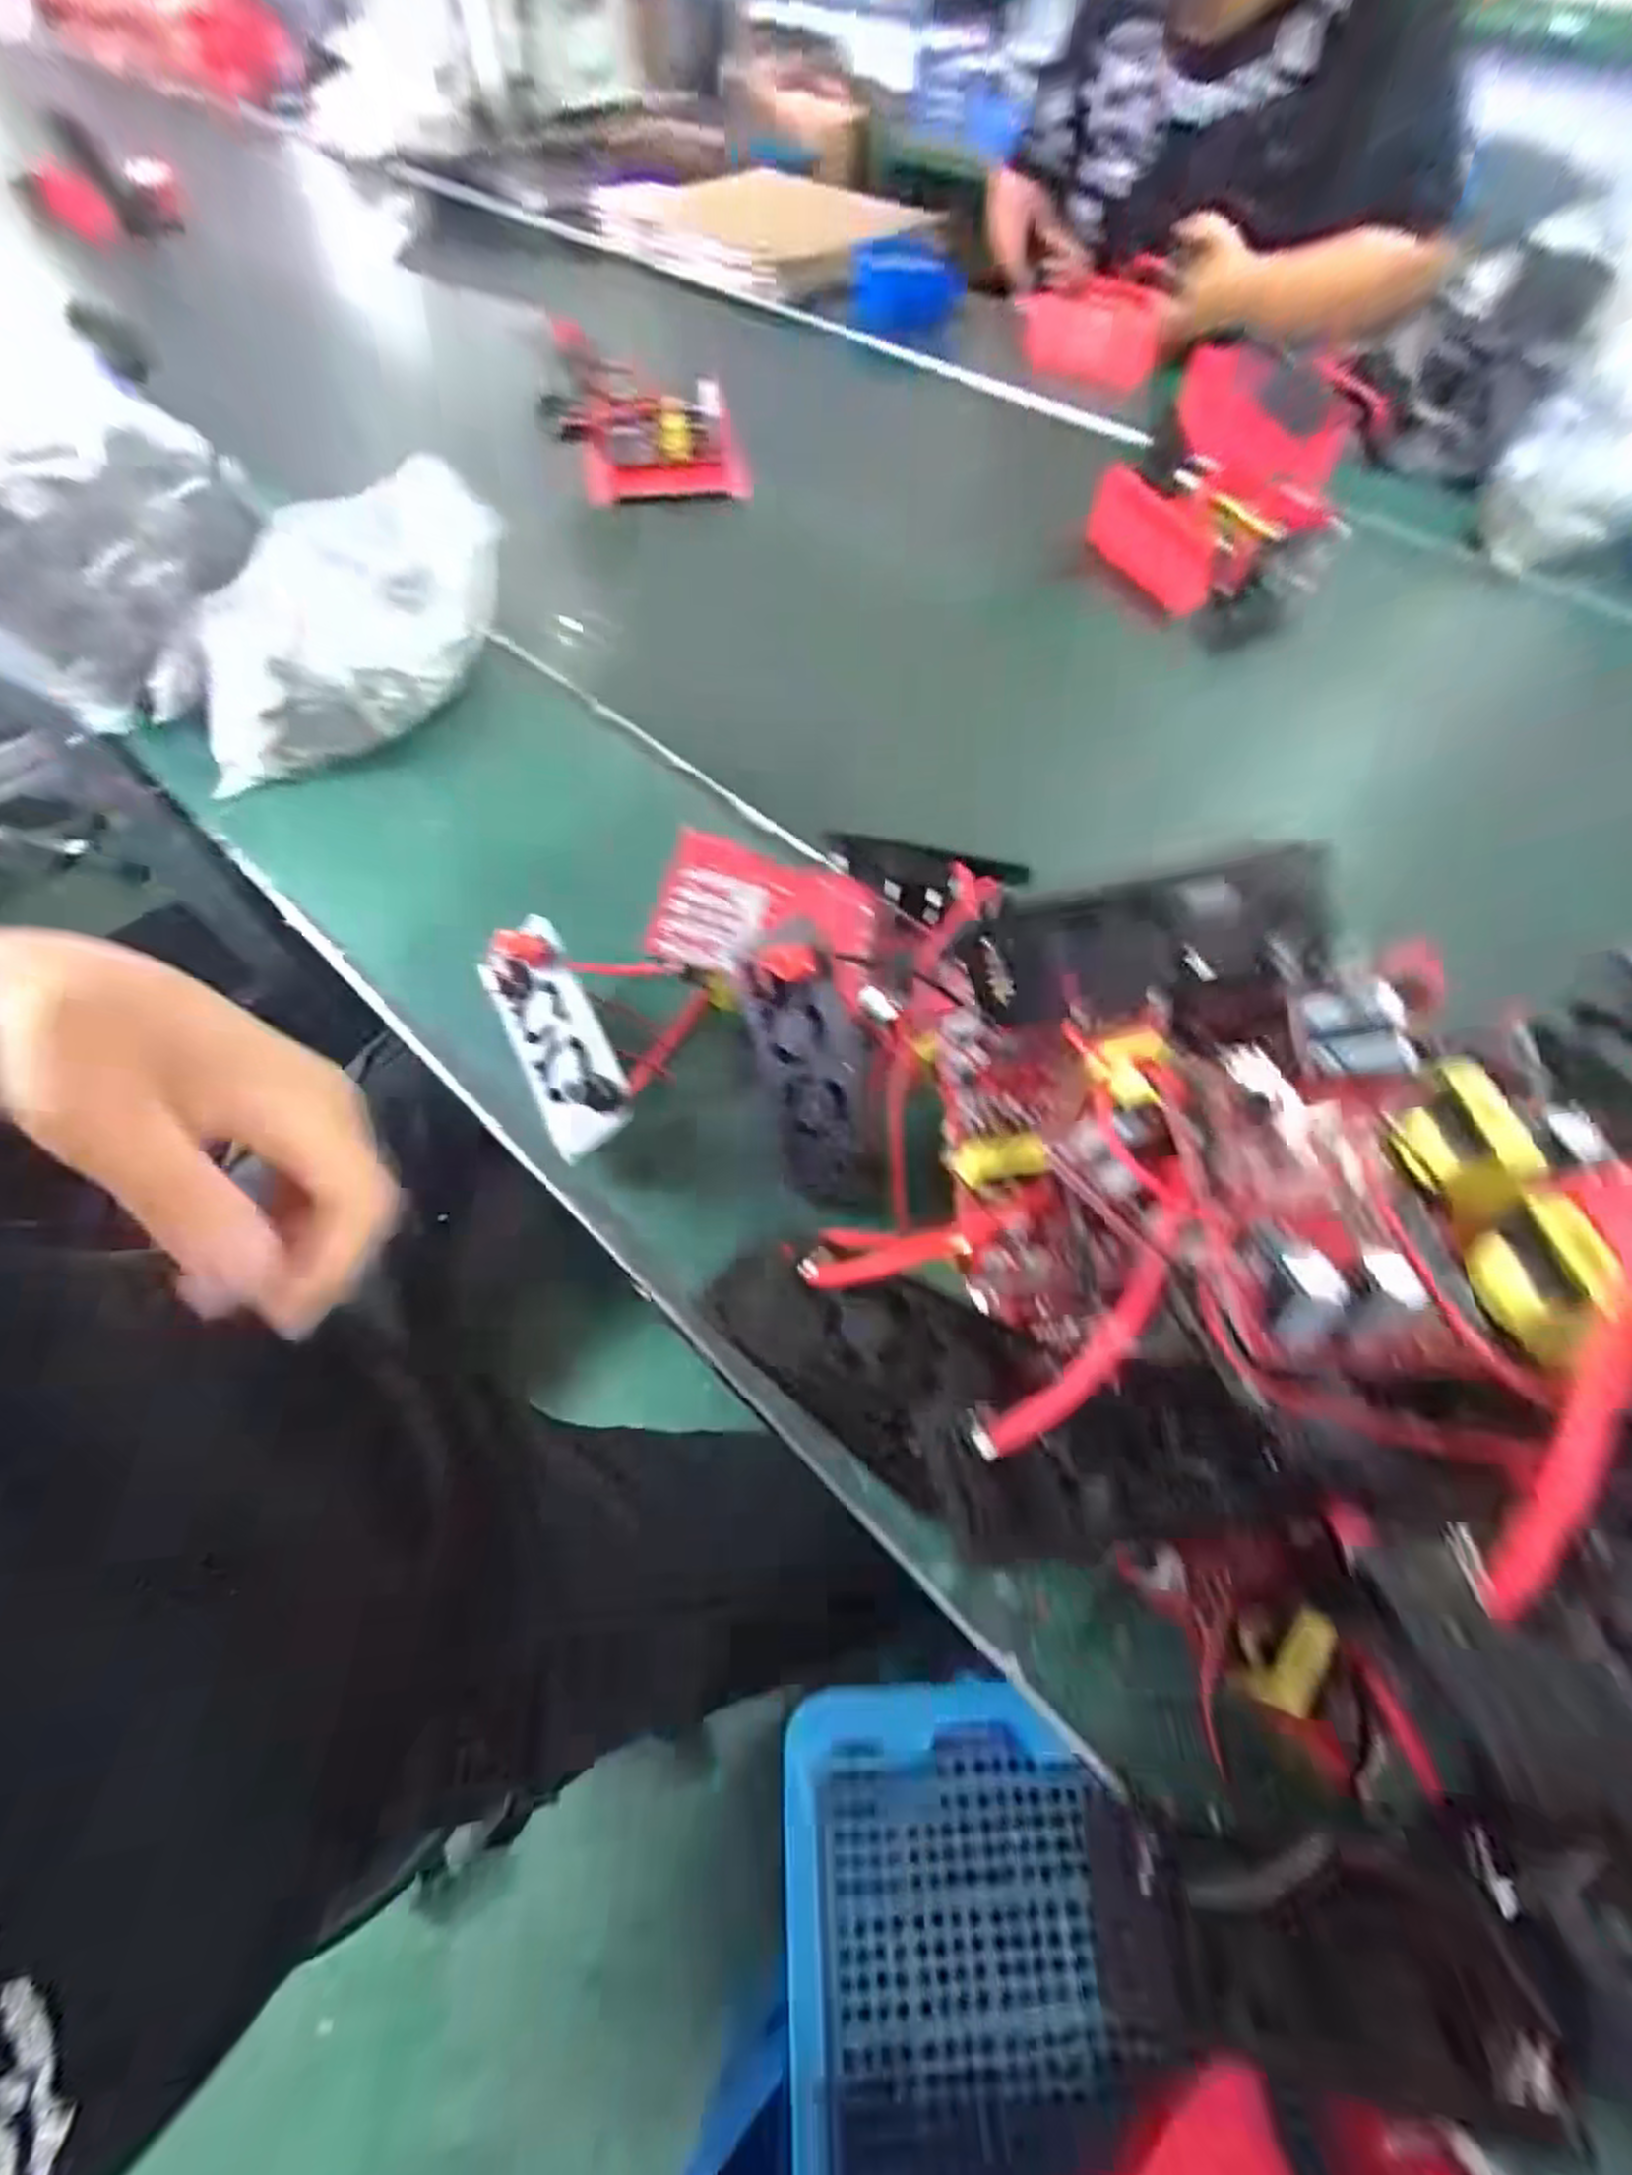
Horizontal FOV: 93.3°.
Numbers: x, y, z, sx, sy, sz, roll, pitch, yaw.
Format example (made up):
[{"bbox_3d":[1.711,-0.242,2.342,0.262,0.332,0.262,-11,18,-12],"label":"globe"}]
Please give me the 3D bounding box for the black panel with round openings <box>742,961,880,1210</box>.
[{"bbox_3d":[0.000,-0.001,0.399,0.056,0.014,0.127,-11,94,21],"label":"black panel with round openings"}]

